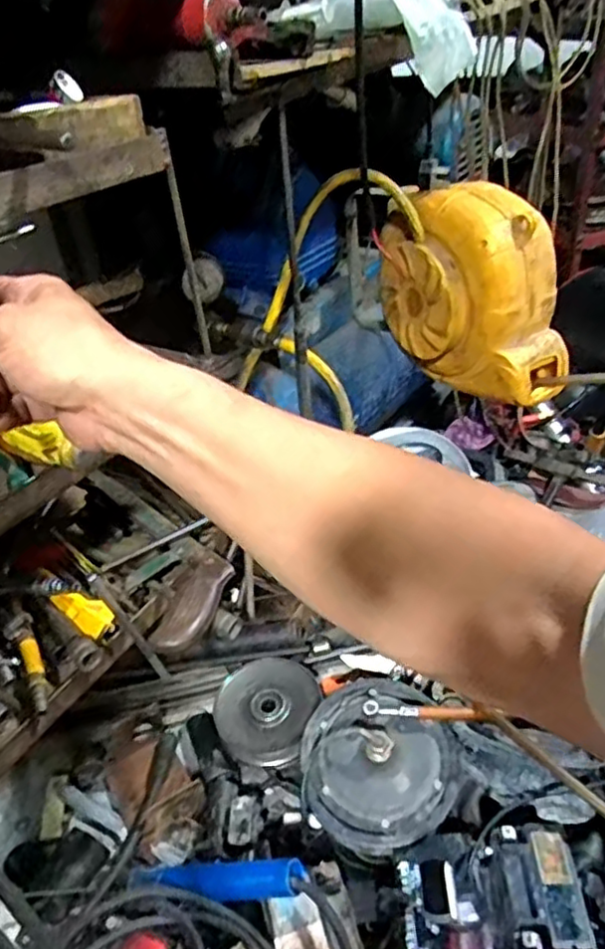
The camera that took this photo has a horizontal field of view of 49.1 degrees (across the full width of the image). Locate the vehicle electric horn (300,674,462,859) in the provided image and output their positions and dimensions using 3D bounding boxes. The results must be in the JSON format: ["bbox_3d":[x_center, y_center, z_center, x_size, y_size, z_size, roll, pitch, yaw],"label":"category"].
[{"bbox_3d":[0.080,0.311,0.712,0.162,0.050,0.164,-2,70,6],"label":"vehicle electric horn"}]

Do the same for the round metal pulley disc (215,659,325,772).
[{"bbox_3d":[-0.046,0.297,0.856,0.125,0.030,0.136,-4,37,3],"label":"round metal pulley disc"}]

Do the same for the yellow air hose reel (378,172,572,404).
[{"bbox_3d":[0.211,-0.238,0.850,0.132,0.221,0.260,-22,39,-20],"label":"yellow air hose reel"}]

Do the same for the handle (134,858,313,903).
[{"bbox_3d":[-0.091,0.415,0.678,0.199,0.027,0.035,-12,34,21],"label":"handle"}]

